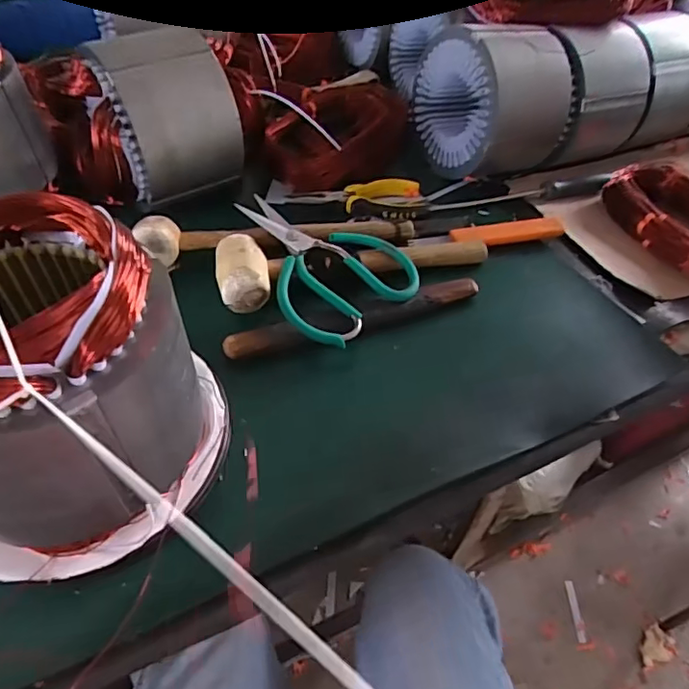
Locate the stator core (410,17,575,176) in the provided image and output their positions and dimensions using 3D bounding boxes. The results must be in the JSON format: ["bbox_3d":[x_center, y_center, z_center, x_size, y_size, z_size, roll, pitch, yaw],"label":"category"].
[{"bbox_3d":[0.168,-0.282,0.640,0.125,0.131,0.138,-20,52,-19],"label":"stator core"}]

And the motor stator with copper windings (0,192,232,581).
[{"bbox_3d":[-0.164,0.032,0.312,0.139,0.166,0.149,1,48,-1],"label":"motor stator with copper windings"}]

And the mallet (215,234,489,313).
[{"bbox_3d":[0.011,-0.082,0.515,0.258,0.050,0.077,-12,50,-13],"label":"mallet"}]

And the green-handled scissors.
[{"bbox_3d":[-0.029,-0.076,0.498,0.173,0.034,0.126,37,56,26],"label":"green-handled scissors"}]

